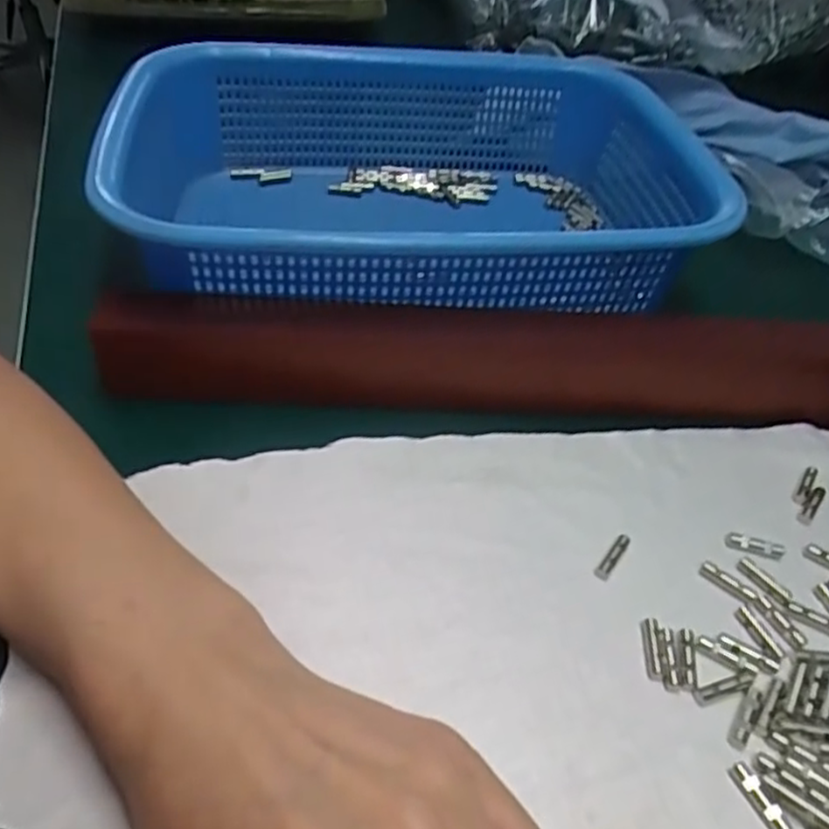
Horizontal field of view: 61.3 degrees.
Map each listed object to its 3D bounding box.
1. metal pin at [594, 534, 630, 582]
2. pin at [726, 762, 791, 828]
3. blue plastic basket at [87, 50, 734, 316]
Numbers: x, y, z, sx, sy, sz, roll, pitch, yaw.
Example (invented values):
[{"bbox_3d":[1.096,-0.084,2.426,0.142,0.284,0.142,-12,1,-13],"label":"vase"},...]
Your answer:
[{"bbox_3d":[0.074,0.052,0.258,0.005,0.004,0.022,30,50,23],"label":"metal pin"},{"bbox_3d":[0.100,0.111,0.202,0.006,0.004,0.020,-15,49,-19],"label":"pin"},{"bbox_3d":[-0.001,-0.117,0.368,0.271,0.072,0.203,-2,46,-7],"label":"blue plastic basket"}]

